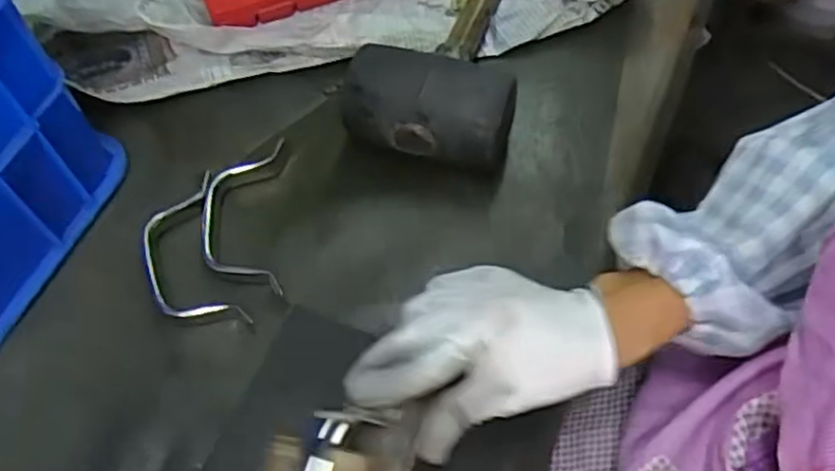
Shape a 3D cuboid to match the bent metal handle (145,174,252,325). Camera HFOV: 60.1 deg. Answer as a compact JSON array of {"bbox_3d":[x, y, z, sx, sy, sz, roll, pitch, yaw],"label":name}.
[{"bbox_3d":[-0.154,0.012,0.483,0.055,0.023,0.115,-19,64,-10],"label":"bent metal handle"}]

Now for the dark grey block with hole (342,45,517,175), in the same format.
[{"bbox_3d":[0.008,-0.087,0.513,0.116,0.062,0.063,16,64,8],"label":"dark grey block with hole"}]

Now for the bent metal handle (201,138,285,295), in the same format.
[{"bbox_3d":[-0.123,-0.016,0.506,0.055,0.016,0.126,-4,63,-3],"label":"bent metal handle"}]

